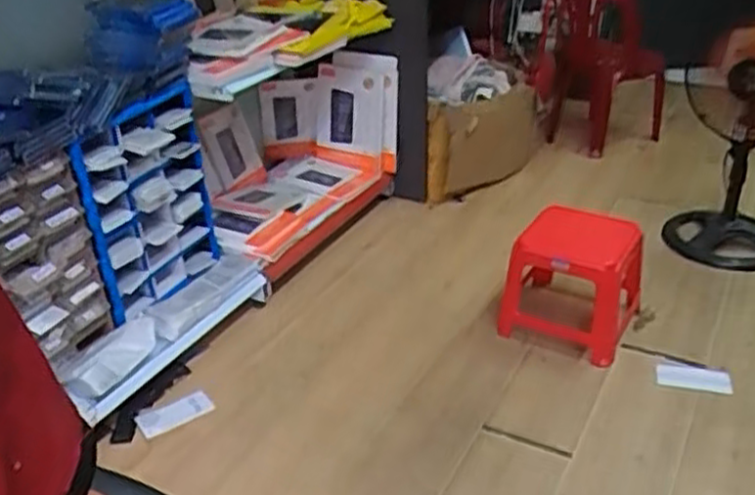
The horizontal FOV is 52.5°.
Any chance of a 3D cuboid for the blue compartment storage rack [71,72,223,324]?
[{"bbox_3d":[-0.518,-0.100,1.750,0.079,0.427,0.405,8,31,27],"label":"blue compartment storage rack"}]

